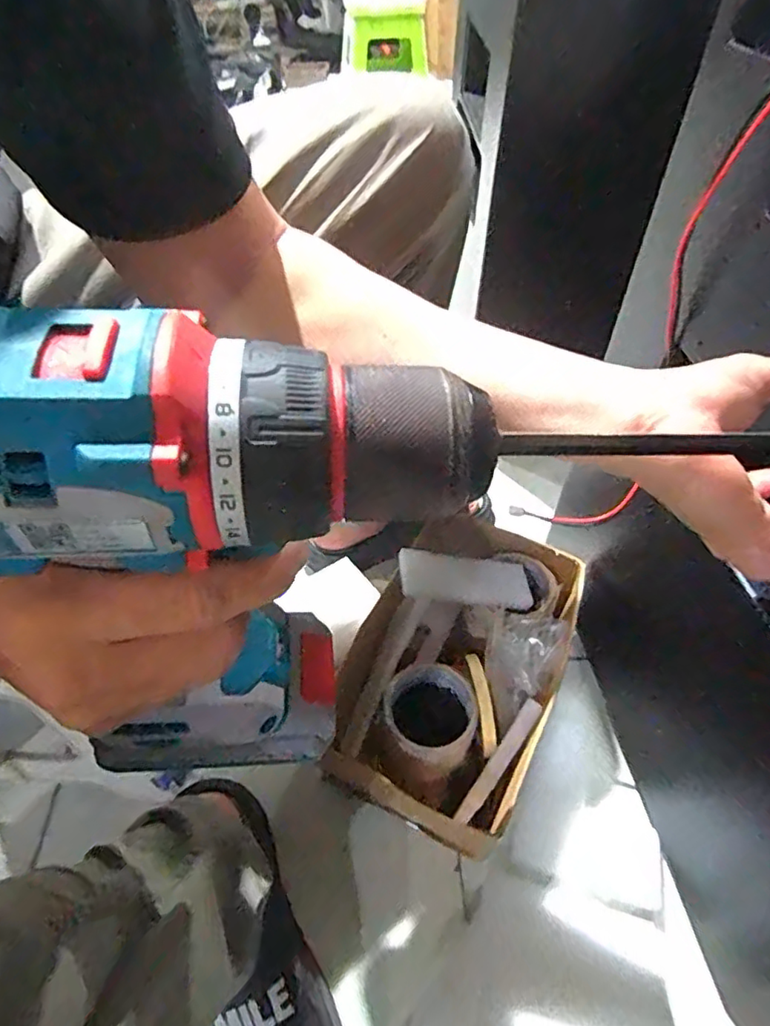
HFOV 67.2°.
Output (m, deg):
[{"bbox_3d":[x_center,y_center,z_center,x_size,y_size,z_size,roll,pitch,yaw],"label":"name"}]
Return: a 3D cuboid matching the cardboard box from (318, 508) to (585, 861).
[{"bbox_3d":[0.080,0.158,0.610,0.186,0.134,0.301,19,51,16],"label":"cardboard box"}]

